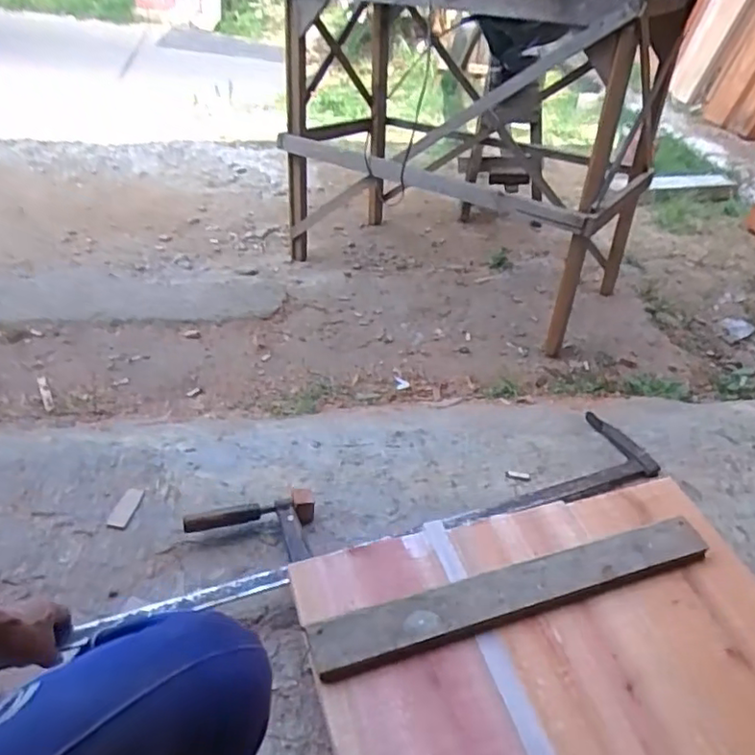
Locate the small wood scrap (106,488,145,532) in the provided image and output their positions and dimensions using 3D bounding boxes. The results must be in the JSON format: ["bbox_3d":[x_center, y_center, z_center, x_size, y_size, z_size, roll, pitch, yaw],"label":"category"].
[{"bbox_3d":[-0.401,0.210,0.992,0.032,0.005,0.074,18,48,-4],"label":"small wood scrap"}]

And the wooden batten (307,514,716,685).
[{"bbox_3d":[0.192,0.278,0.817,0.563,0.021,0.066,-9,40,-18],"label":"wooden batten"}]

